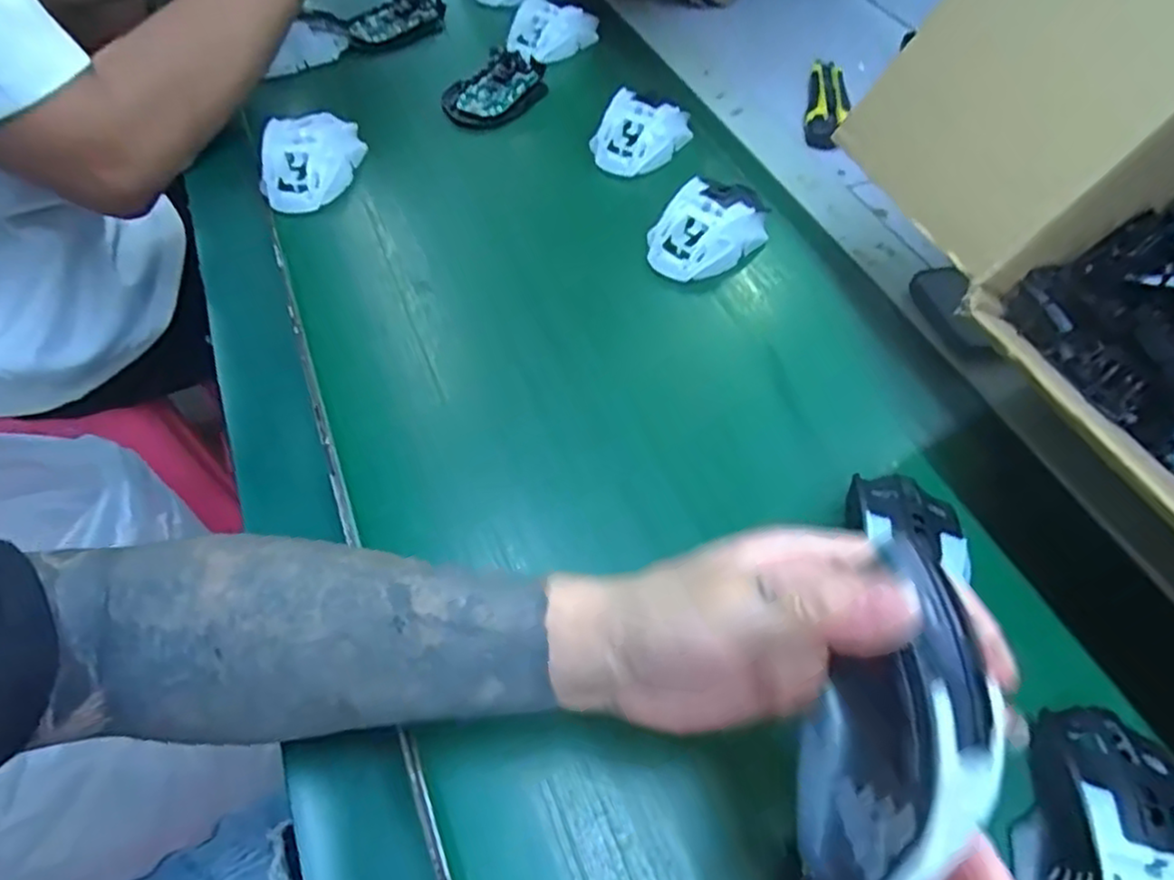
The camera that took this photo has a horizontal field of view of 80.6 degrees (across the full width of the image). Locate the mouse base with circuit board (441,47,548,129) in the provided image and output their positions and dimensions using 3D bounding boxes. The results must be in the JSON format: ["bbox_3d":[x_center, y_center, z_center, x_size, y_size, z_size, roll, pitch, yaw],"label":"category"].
[{"bbox_3d":[-0.079,-0.334,0.653,0.065,0.025,0.114,30,57,18],"label":"mouse base with circuit board"}]

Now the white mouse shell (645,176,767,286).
[{"bbox_3d":[0.087,-0.156,0.520,0.064,0.035,0.088,36,59,22],"label":"white mouse shell"}]

